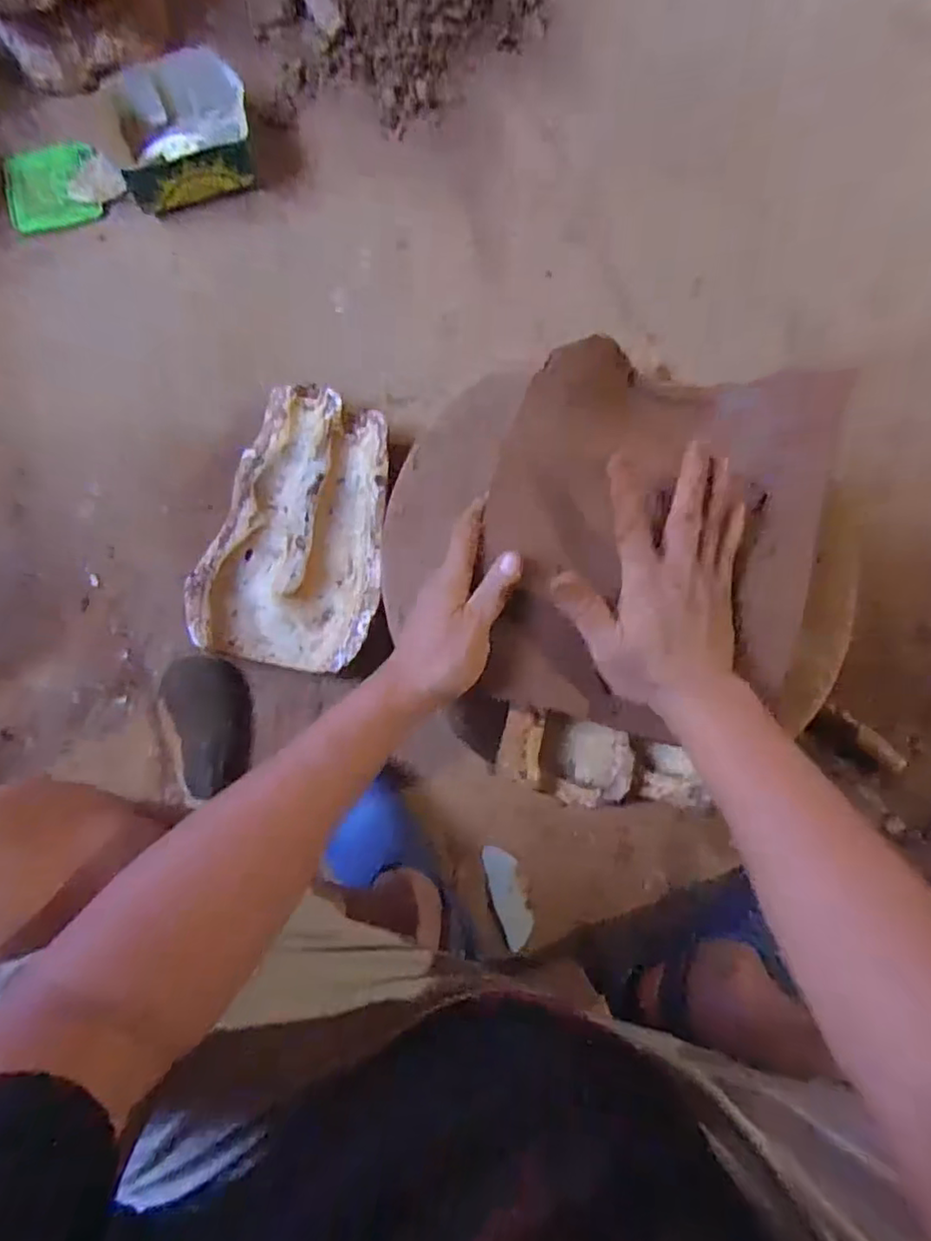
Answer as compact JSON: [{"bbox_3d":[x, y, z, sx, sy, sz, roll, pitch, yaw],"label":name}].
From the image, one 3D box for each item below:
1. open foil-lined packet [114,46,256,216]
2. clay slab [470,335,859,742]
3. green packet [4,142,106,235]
[{"bbox_3d":[-0.412,-0.719,0.905,0.193,0.064,0.210,-17,80,-4],"label":"open foil-lined packet"},{"bbox_3d":[0.141,-0.063,0.467,0.245,0.049,0.283,12,84,-1],"label":"clay slab"},{"bbox_3d":[-0.630,-0.658,0.938,0.141,0.018,0.130,-12,80,-3],"label":"green packet"}]

